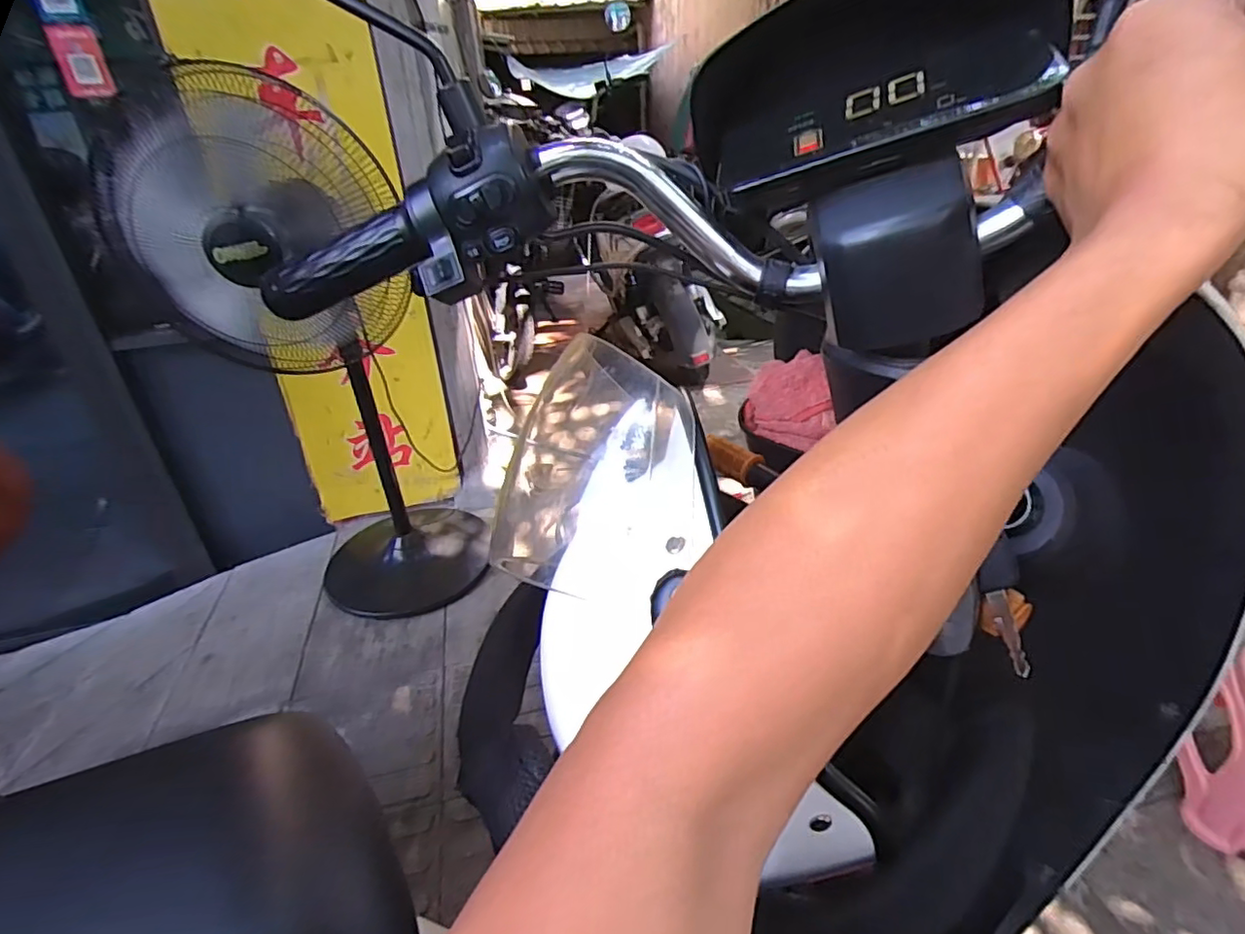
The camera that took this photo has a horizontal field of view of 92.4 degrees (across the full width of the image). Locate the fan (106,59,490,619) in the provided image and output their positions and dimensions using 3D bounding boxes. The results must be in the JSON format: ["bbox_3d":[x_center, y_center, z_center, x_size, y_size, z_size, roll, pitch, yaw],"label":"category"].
[{"bbox_3d":[-0.693,-0.174,1.300,0.511,1.064,0.388,24,39,39],"label":"fan"}]

